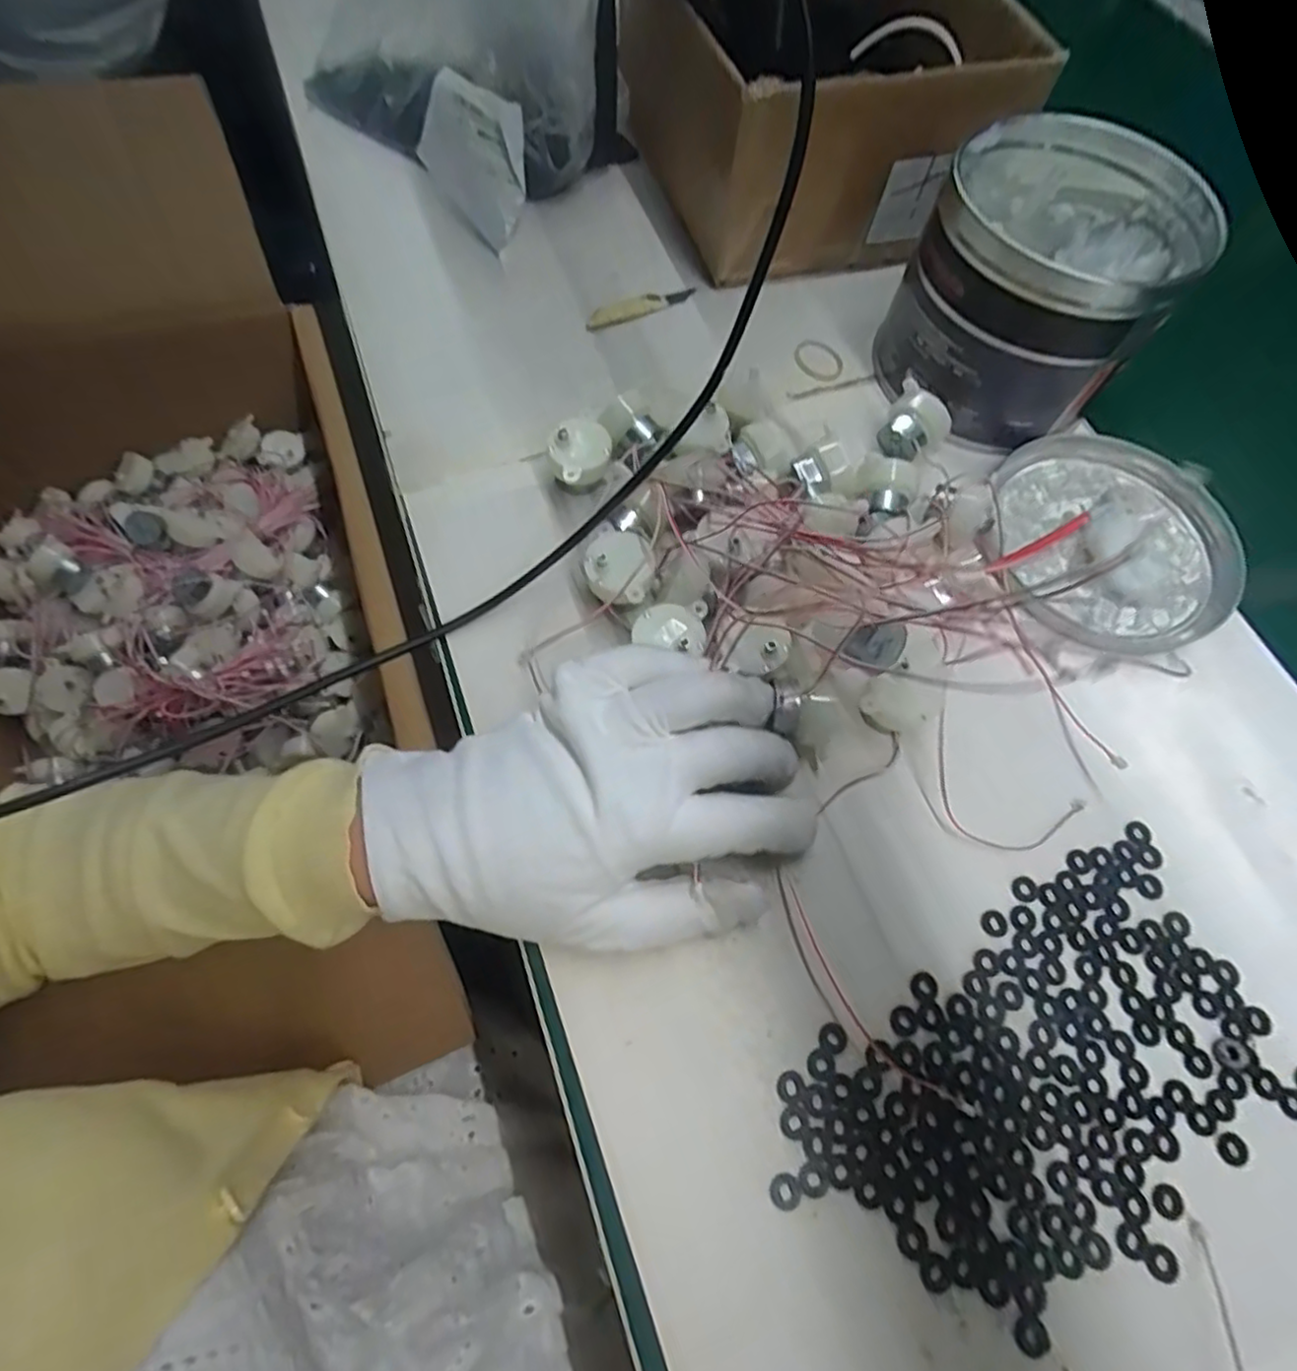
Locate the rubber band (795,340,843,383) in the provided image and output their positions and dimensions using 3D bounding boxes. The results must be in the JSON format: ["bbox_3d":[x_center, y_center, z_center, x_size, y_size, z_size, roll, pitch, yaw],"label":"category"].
[{"bbox_3d":[0.101,-0.196,0.411,0.027,0.006,0.036,2,65,-3],"label":"rubber band"}]

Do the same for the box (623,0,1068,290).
[{"bbox_3d":[0.105,-0.372,0.432,0.190,0.111,0.201,-17,67,-11],"label":"box"}]

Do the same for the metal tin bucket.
[{"bbox_3d":[0.204,-0.212,0.366,0.122,0.105,0.136,29,67,10],"label":"metal tin bucket"}]

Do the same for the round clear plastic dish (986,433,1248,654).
[{"bbox_3d":[0.248,-0.079,0.363,0.121,0.012,0.129,1,65,-3],"label":"round clear plastic dish"}]

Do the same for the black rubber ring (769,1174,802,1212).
[{"bbox_3d":[0.047,0.173,0.232,0.011,0.004,0.010,1,65,-3],"label":"black rubber ring"}]

